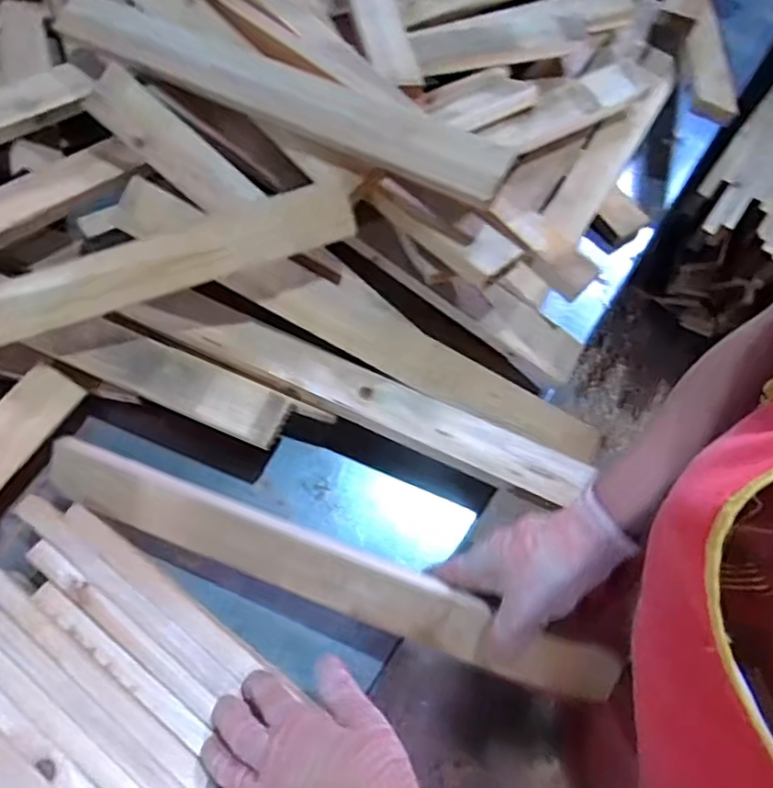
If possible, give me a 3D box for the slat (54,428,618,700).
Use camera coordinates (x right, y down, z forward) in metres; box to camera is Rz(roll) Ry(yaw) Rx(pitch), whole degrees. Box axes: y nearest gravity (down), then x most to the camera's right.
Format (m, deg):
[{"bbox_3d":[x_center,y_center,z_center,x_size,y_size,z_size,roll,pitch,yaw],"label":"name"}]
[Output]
[{"bbox_3d":[-0.065,0.142,0.507,0.487,0.021,0.055,19,96,12],"label":"slat"}]

